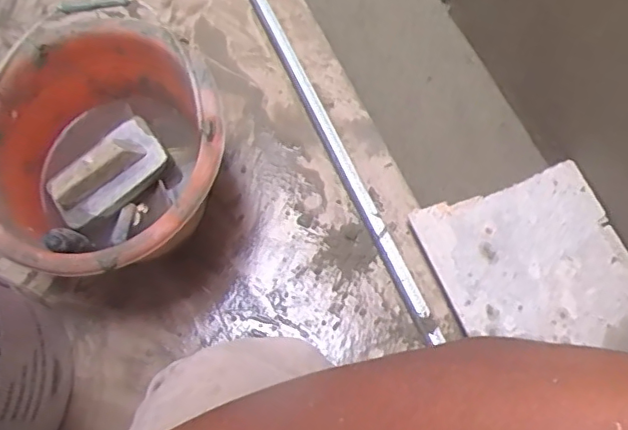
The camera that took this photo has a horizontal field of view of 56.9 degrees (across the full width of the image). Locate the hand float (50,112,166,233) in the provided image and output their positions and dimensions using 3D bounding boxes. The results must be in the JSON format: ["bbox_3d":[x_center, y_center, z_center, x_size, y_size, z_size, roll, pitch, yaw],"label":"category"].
[{"bbox_3d":[-0.250,-0.056,0.687,0.144,0.049,0.081,-39,75,-12],"label":"hand float"}]

